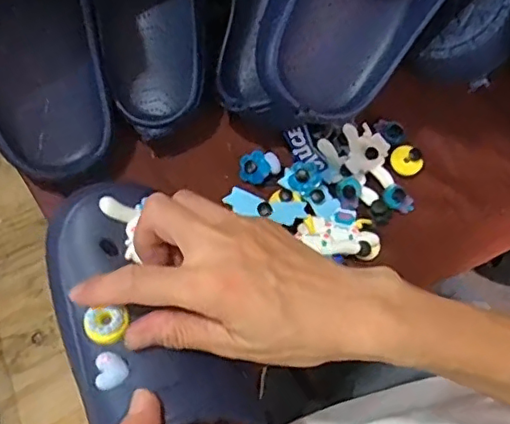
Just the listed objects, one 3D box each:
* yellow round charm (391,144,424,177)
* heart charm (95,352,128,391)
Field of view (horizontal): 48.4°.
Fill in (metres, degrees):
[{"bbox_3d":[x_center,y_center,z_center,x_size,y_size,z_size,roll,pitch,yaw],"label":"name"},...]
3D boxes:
[{"bbox_3d":[0.117,-0.040,0.436,0.023,0.004,0.023,1,73,-2],"label":"yellow round charm"},{"bbox_3d":[-0.075,0.082,0.295,0.016,0.004,0.018,-7,73,-4],"label":"heart charm"}]

